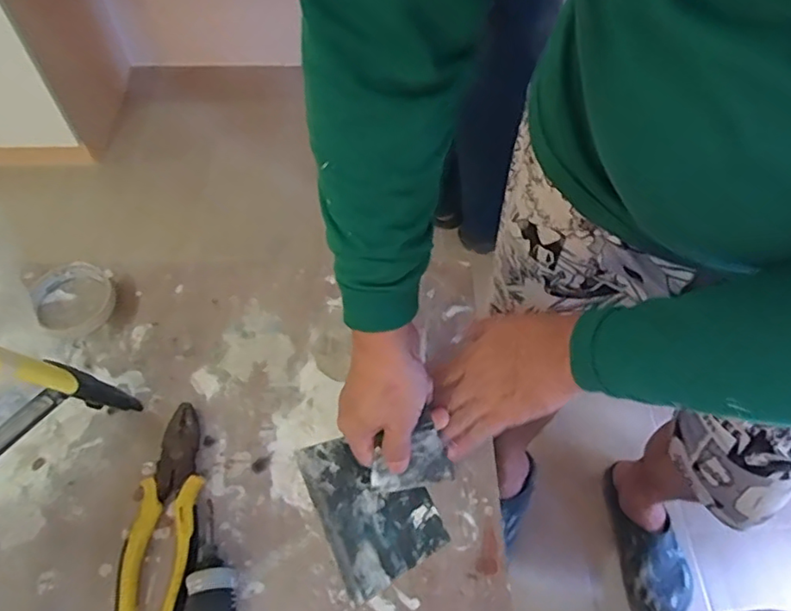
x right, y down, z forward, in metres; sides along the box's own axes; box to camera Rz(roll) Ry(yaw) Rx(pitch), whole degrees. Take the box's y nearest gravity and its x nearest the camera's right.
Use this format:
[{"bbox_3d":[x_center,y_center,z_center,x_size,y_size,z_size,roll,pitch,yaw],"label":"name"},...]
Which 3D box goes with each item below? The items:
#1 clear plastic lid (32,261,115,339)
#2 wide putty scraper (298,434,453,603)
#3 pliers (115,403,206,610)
[{"bbox_3d":[-0.347,-0.008,0.635,0.087,0.023,0.079,37,64,21],"label":"clear plastic lid"},{"bbox_3d":[-0.021,0.178,0.535,0.094,0.005,0.138,-22,60,-14],"label":"wide putty scraper"},{"bbox_3d":[-0.201,0.188,0.508,0.058,0.021,0.209,-1,57,-2],"label":"pliers"}]

